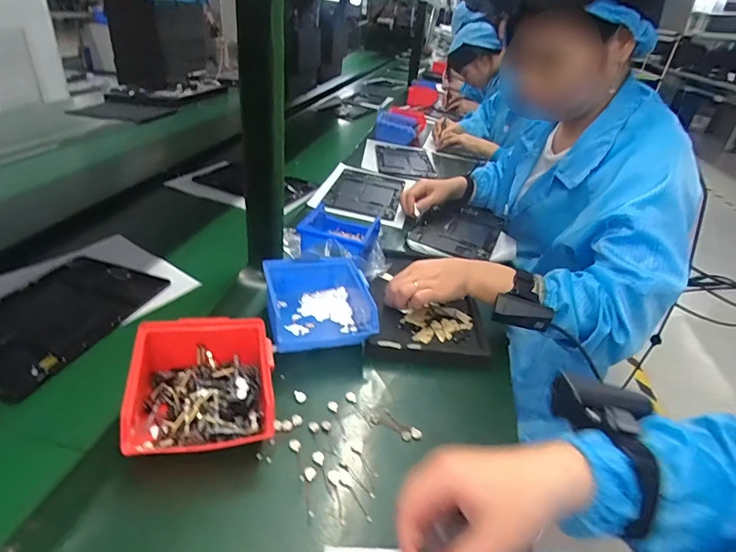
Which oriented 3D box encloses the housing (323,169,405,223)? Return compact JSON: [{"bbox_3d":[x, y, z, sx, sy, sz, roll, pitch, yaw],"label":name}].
[{"bbox_3d":[-0.001,-0.192,0.995,0.150,0.009,0.236,8,30,6],"label":"housing"}]

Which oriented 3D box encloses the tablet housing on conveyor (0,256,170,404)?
[{"bbox_3d":[-0.380,0.048,0.539,0.144,0.010,0.230,15,33,11],"label":"tablet housing on conveyor"}]

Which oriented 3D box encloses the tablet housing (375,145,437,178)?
[{"bbox_3d":[0.105,-0.319,1.222,0.158,0.013,0.218,2,29,-3],"label":"tablet housing"}]

